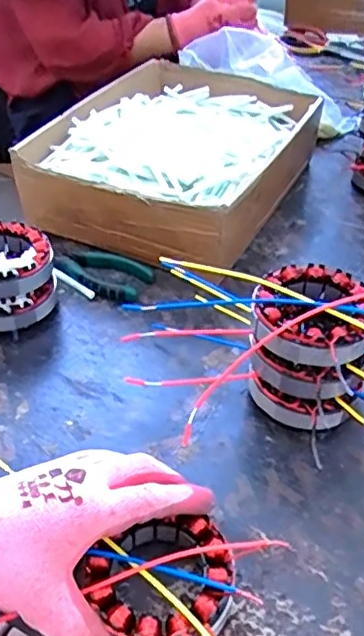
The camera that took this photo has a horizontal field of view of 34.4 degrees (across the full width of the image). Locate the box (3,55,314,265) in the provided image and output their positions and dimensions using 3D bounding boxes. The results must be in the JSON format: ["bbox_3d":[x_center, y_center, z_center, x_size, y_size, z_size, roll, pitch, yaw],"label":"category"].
[{"bbox_3d":[0.005,-0.192,0.692,0.253,0.099,0.342,16,45,17],"label":"box"}]

